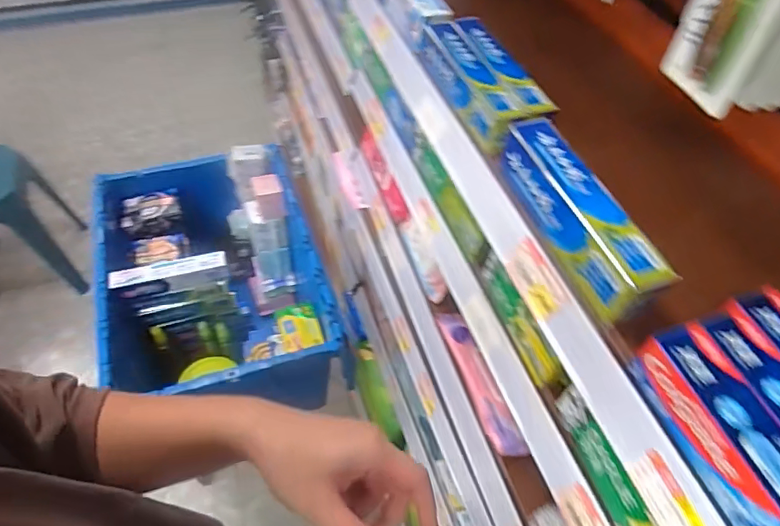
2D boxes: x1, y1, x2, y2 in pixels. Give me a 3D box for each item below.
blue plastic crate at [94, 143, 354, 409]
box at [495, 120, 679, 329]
[{"bbox_3d":[-0.389,0.057,1.200,0.421,0.323,0.630,-14,54,-14],"label":"blue plastic crate"},{"bbox_3d":[0.155,-0.043,0.437,0.044,0.050,0.194,-13,54,-13],"label":"box"}]

